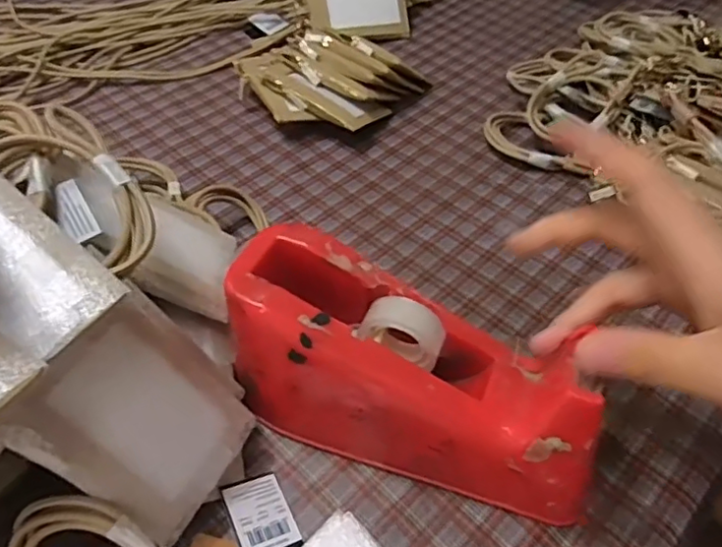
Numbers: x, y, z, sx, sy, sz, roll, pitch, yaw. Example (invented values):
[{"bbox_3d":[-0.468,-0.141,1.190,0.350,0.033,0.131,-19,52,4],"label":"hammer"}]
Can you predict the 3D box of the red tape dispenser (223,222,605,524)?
[{"bbox_3d":[0.027,0.053,0.317,0.189,0.099,0.069,18,51,14],"label":"red tape dispenser"}]

